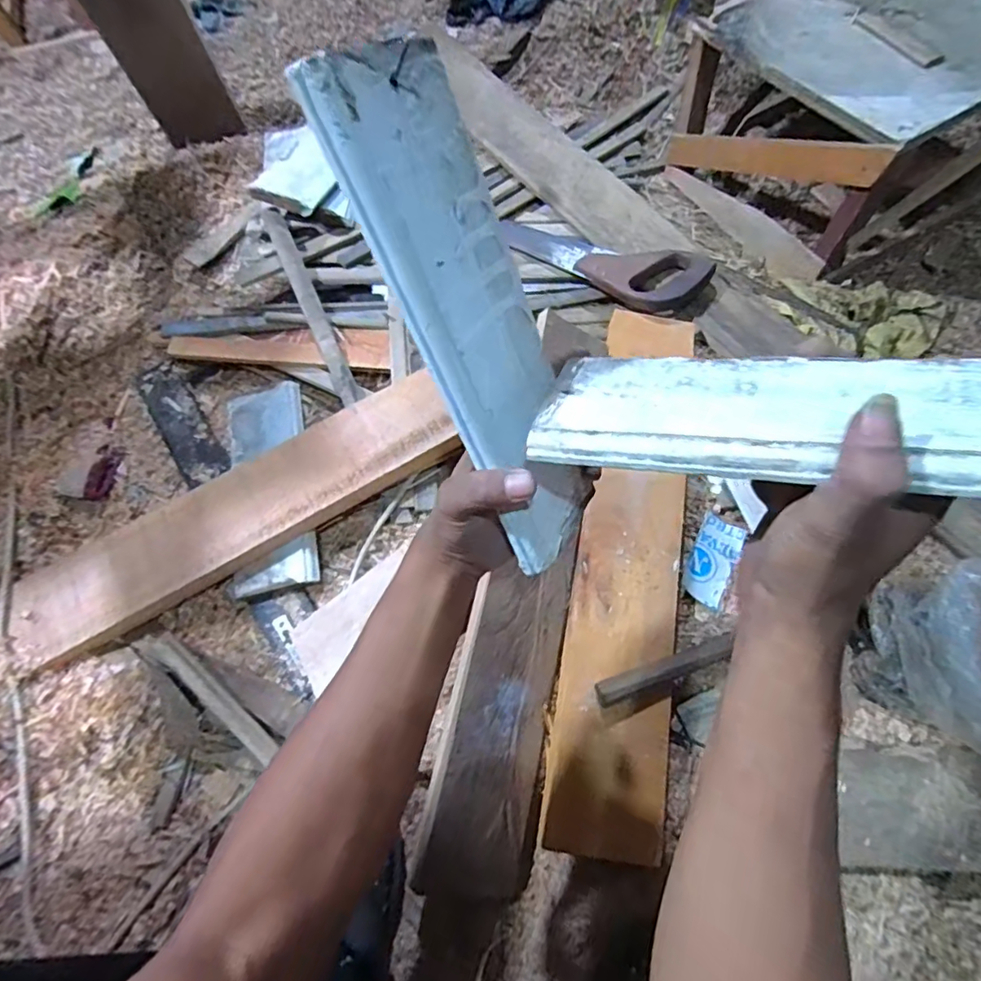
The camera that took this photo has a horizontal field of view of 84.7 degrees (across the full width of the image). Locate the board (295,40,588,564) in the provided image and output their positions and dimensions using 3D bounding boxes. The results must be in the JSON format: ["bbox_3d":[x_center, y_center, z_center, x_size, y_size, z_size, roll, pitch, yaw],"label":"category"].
[{"bbox_3d":[-0.001,-0.080,0.290,0.012,0.262,0.084,2,40,40],"label":"board"}]

